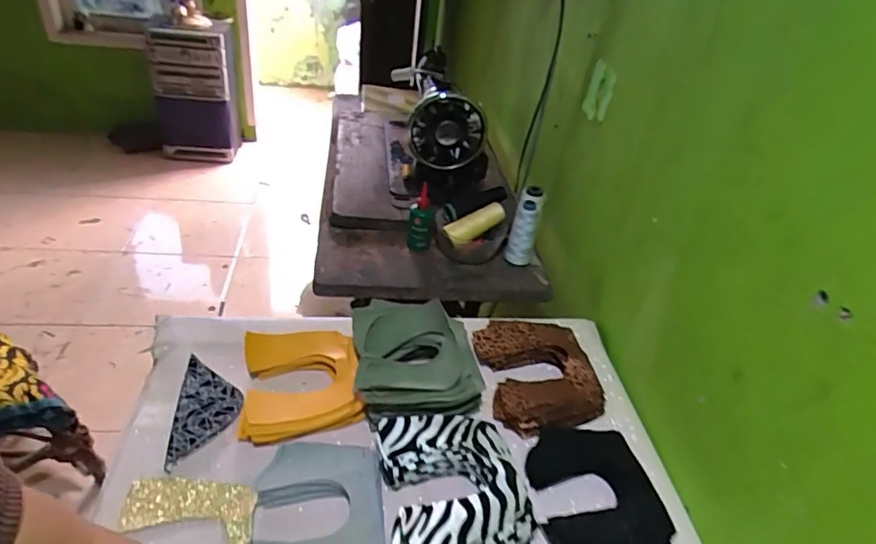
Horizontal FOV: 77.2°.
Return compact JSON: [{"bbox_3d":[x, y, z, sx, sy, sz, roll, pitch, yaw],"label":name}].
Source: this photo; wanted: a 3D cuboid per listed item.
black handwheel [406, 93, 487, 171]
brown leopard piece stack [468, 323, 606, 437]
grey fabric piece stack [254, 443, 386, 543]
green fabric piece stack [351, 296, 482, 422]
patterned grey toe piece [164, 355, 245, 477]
[{"bbox_3d":[0.016,-0.256,0.988,0.136,0.131,0.076,6,36,-3],"label":"black handwheel"},{"bbox_3d":[0.130,0.127,0.722,0.140,0.035,0.170,-2,37,-14],"label":"brown leopard piece stack"},{"bbox_3d":[-0.114,0.236,0.533,0.118,0.025,0.155,-1,37,-13],"label":"grey fabric piece stack"},{"bbox_3d":[-0.029,0.114,0.684,0.149,0.070,0.162,1,37,-11],"label":"green fabric piece stack"},{"bbox_3d":[-0.265,0.158,0.635,0.068,0.006,0.148,0,39,-12],"label":"patterned grey toe piece"}]

